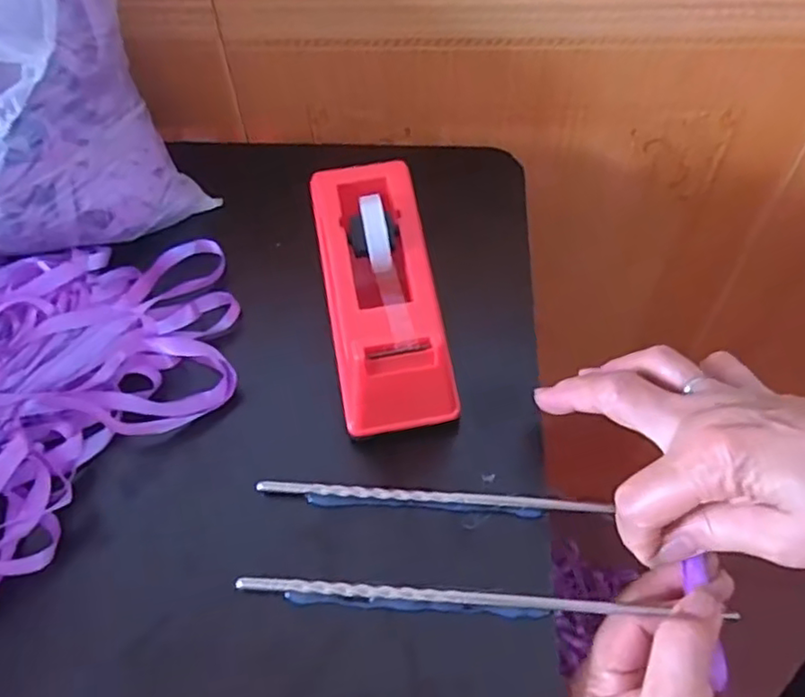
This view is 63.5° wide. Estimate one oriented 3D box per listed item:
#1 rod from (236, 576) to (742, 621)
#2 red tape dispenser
[{"bbox_3d":[0.038,0.115,0.296,0.224,0.008,0.007,3,55,2],"label":"rod"},{"bbox_3d":[-0.011,-0.032,0.365,0.064,0.070,0.155,-11,54,-6],"label":"red tape dispenser"}]

